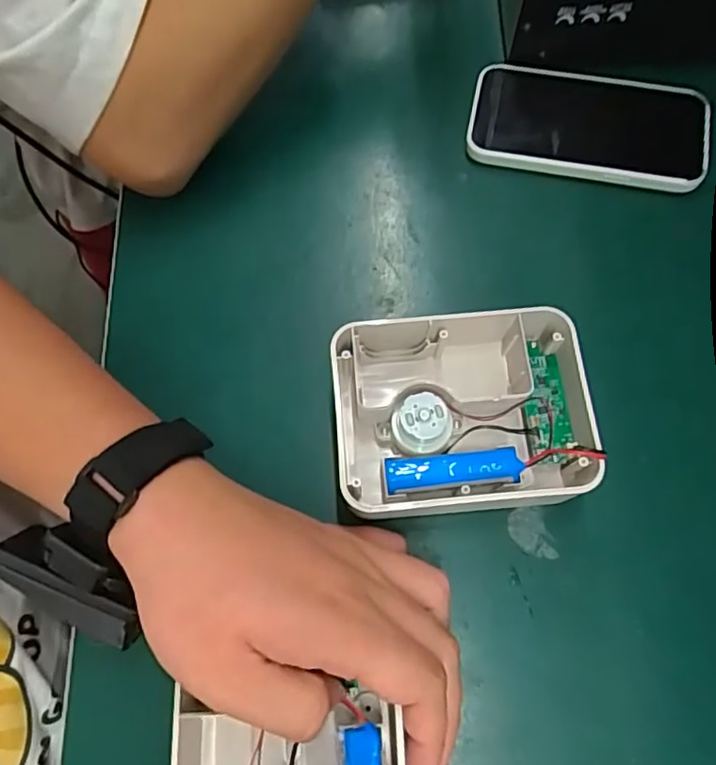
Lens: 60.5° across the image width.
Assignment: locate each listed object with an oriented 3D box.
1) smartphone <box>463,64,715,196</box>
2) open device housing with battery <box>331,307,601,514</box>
[{"bbox_3d":[0.147,-0.167,0.397,0.145,0.012,0.078,13,70,12],"label":"smartphone"},{"bbox_3d":[0.058,0.017,0.325,0.139,0.044,0.100,-7,70,0],"label":"open device housing with battery"}]

